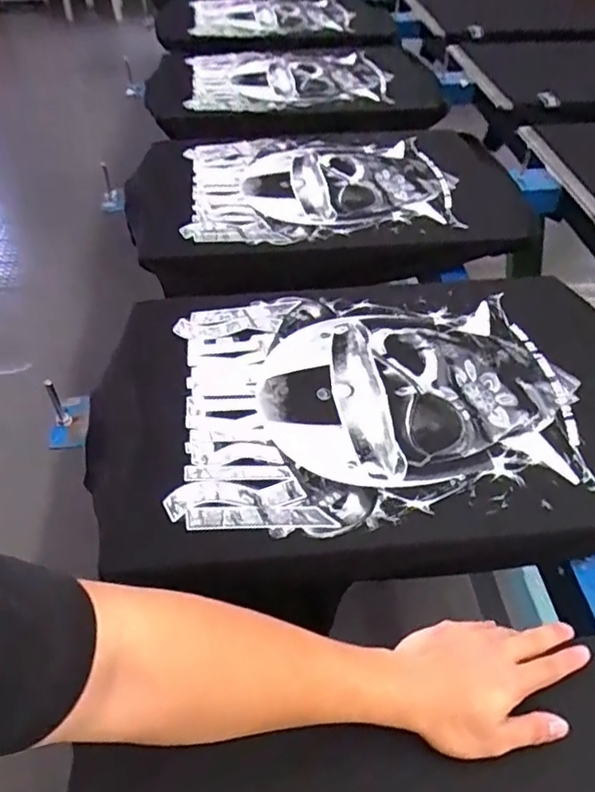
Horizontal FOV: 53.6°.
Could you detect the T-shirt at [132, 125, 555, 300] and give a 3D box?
[{"bbox_3d":[0.050,-0.352,1.057,0.692,0.094,0.443,-6,48,-6],"label":"T-shirt"}]

